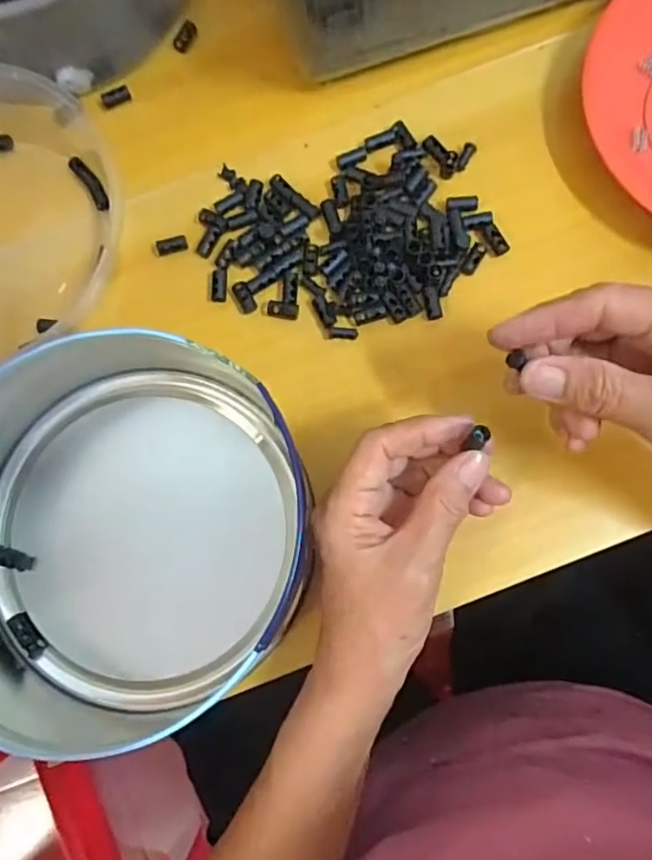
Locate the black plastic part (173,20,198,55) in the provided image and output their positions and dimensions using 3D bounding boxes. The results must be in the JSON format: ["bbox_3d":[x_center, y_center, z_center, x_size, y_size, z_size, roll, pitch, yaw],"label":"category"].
[{"bbox_3d":[-0.093,-0.261,0.394,0.012,0.004,0.022,27,83,7],"label":"black plastic part"}]

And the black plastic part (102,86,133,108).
[{"bbox_3d":[-0.136,-0.217,0.388,0.019,0.004,0.011,-26,80,-1],"label":"black plastic part"}]

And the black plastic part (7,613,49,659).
[{"bbox_3d":[-0.166,0.115,0.332,0.012,0.008,0.027,-30,101,-2],"label":"black plastic part"}]

